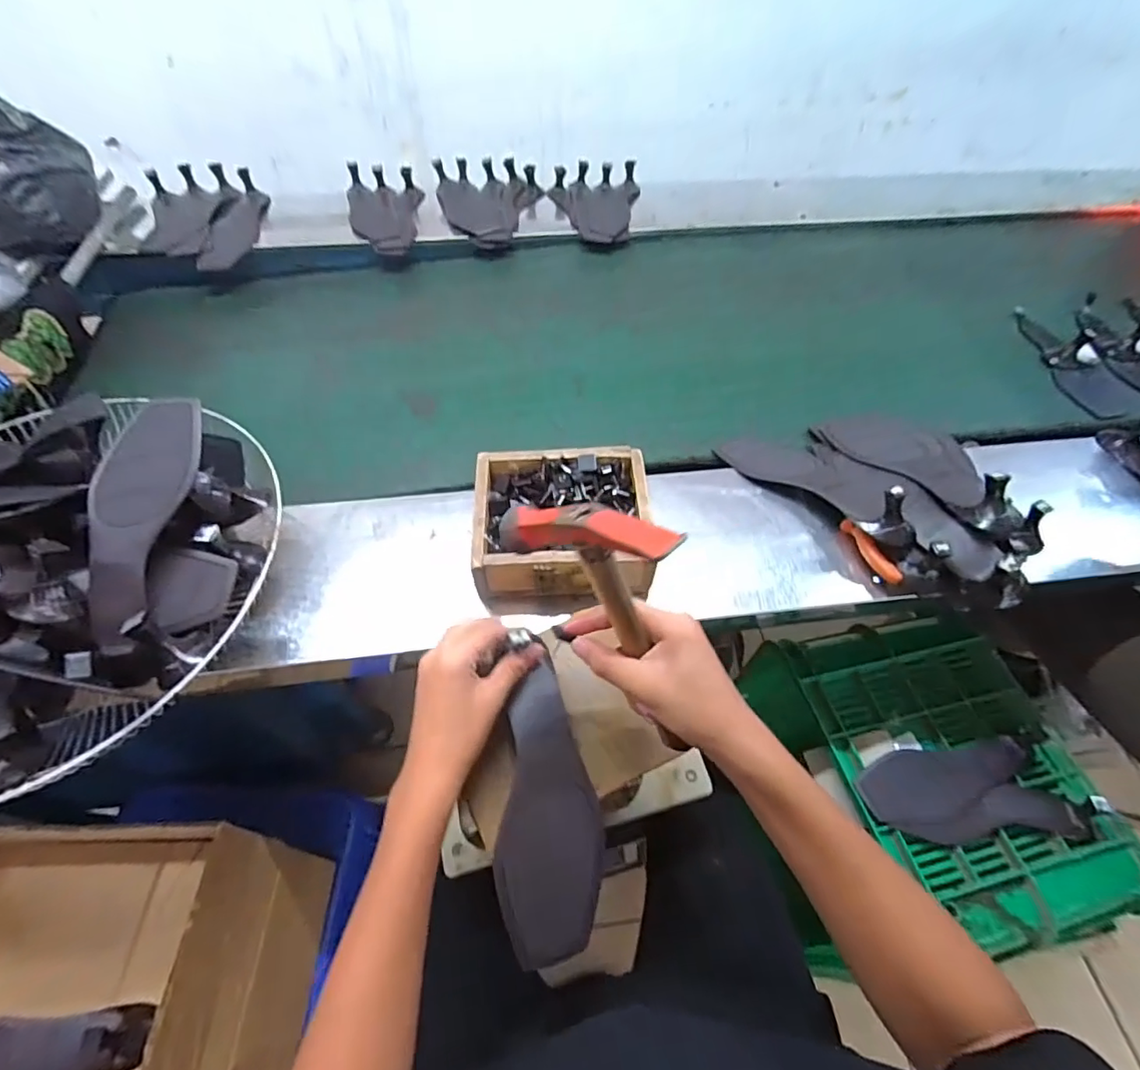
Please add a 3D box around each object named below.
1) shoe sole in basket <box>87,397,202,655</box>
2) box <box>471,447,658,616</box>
[{"bbox_3d":[-0.370,-0.016,0.462,0.075,0.024,0.216,7,79,4],"label":"shoe sole in basket"},{"bbox_3d":[-0.007,-0.006,0.591,0.183,0.077,0.162,-3,55,-3],"label":"box"}]

